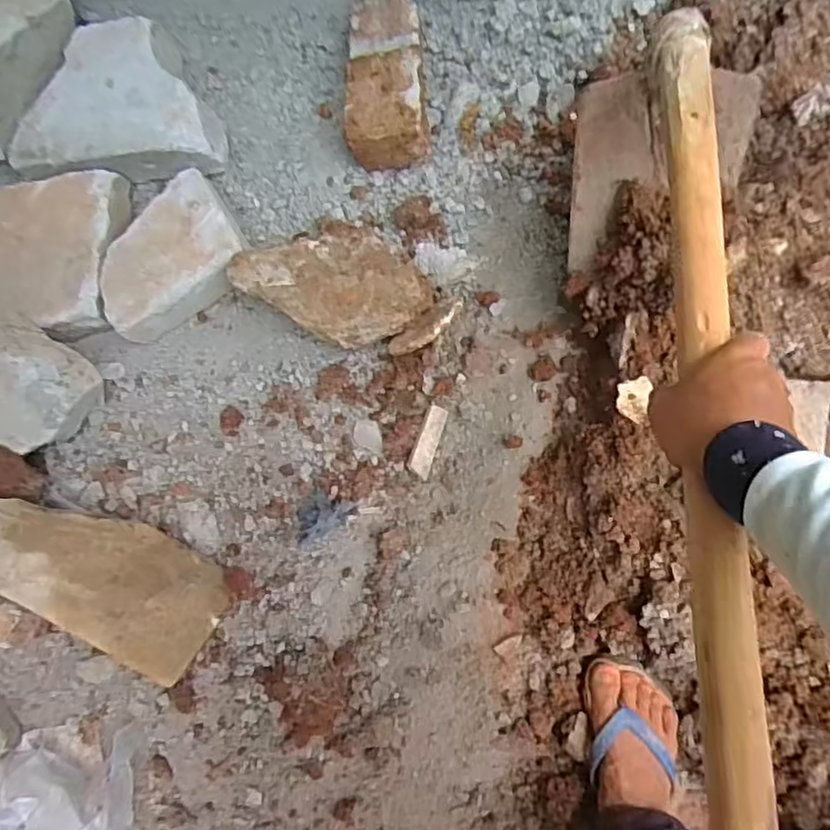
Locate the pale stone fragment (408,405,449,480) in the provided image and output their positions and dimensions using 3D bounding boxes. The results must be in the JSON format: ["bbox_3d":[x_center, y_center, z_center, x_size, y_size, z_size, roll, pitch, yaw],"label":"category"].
[{"bbox_3d":[0.016,0.034,0.805,0.028,0.006,0.092,17,93,-10],"label":"pale stone fragment"}]

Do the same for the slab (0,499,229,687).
[{"bbox_3d":[-0.427,0.191,0.778,0.377,0.032,0.164,27,89,-12],"label":"slab"}]

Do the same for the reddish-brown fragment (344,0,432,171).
[{"bbox_3d":[-0.033,-0.436,0.825,0.101,0.085,0.206,0,85,7],"label":"reddish-brown fragment"}]

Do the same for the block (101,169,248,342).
[{"bbox_3d":[-0.321,-0.201,0.833,0.197,0.084,0.145,-34,81,2],"label":"block"}]

